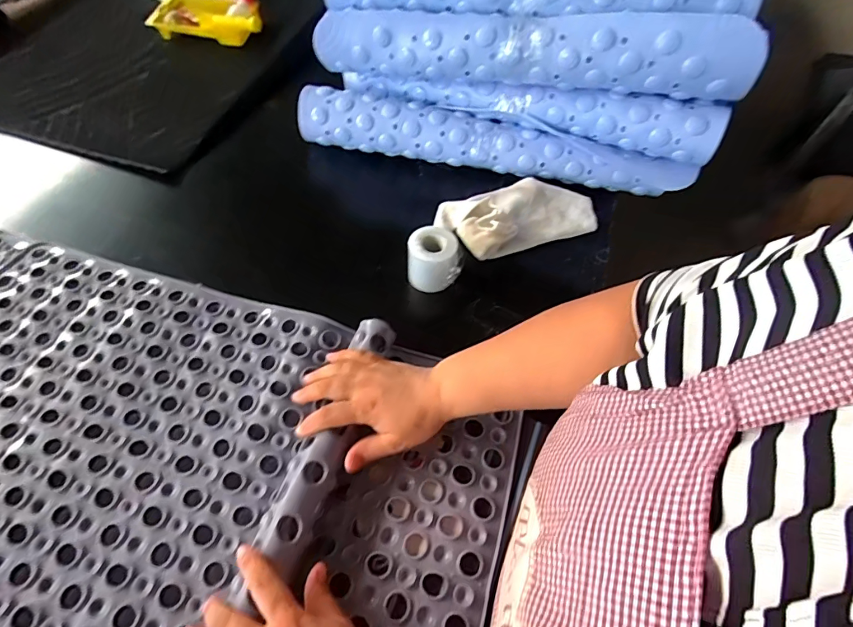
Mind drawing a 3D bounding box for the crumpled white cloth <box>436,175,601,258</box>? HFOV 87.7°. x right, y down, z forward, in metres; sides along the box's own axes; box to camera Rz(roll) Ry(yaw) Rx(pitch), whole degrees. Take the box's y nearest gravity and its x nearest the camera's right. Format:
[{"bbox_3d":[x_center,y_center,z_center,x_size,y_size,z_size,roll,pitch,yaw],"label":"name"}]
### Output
[{"bbox_3d":[0.145,-0.161,0.684,0.257,0.048,0.122,-18,59,-13],"label":"crumpled white cloth"}]

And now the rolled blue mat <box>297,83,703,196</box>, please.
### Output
[{"bbox_3d":[0.094,-0.282,0.736,0.636,0.071,0.075,13,58,7],"label":"rolled blue mat"}]

